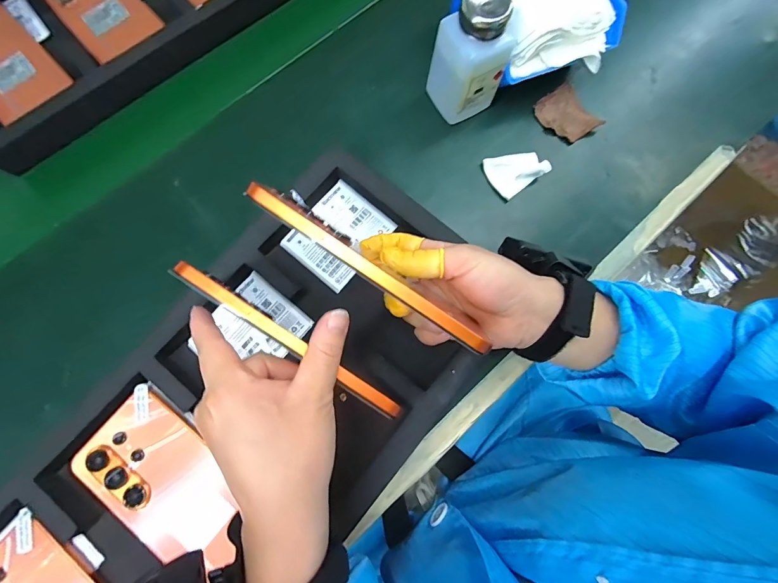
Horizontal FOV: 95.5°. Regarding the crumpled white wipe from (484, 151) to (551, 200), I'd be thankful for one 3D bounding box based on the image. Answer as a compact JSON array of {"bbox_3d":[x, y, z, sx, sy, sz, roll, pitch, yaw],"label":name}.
[{"bbox_3d":[0.124,-0.120,0.350,0.052,0.016,0.042,-32,79,-7],"label":"crumpled white wipe"}]

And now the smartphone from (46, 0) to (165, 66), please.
[{"bbox_3d":[-0.320,-0.315,0.384,0.078,0.007,0.156,-41,80,-9],"label":"smartphone"}]

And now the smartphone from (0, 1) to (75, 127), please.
[{"bbox_3d":[-0.401,-0.240,0.366,0.076,0.010,0.155,-43,80,-9],"label":"smartphone"}]

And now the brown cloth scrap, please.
[{"bbox_3d":[0.183,-0.180,0.364,0.043,0.017,0.056,-38,79,-8],"label":"brown cloth scrap"}]

